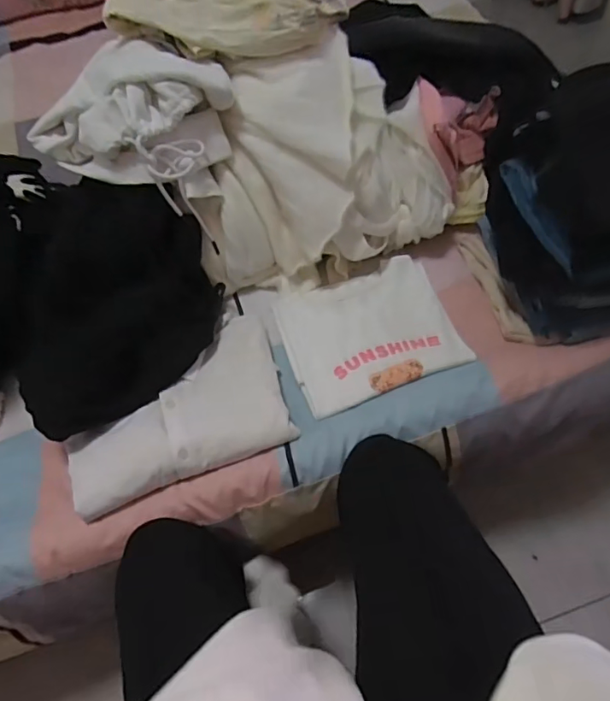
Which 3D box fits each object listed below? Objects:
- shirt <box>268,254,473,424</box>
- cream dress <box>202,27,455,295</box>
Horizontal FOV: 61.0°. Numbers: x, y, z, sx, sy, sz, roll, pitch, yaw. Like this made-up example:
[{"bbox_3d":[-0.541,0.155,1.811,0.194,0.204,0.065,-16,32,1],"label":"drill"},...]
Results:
[{"bbox_3d":[0.093,-0.033,0.771,0.243,0.027,0.216,-20,59,-8],"label":"shirt"},{"bbox_3d":[0.016,-0.266,0.776,0.369,0.253,0.196,-19,59,-7],"label":"cream dress"}]

